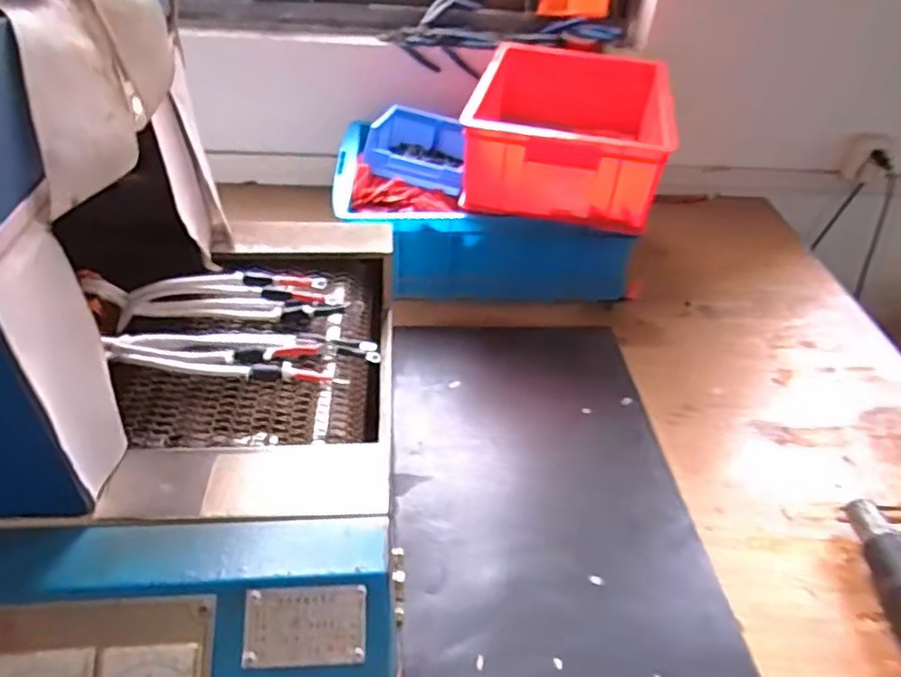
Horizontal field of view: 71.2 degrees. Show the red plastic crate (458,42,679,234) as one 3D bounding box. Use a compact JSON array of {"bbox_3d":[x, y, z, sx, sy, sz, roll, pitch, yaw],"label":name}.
[{"bbox_3d":[0.205,-0.363,1.100,0.306,0.144,0.408,12,41,8],"label":"red plastic crate"}]

